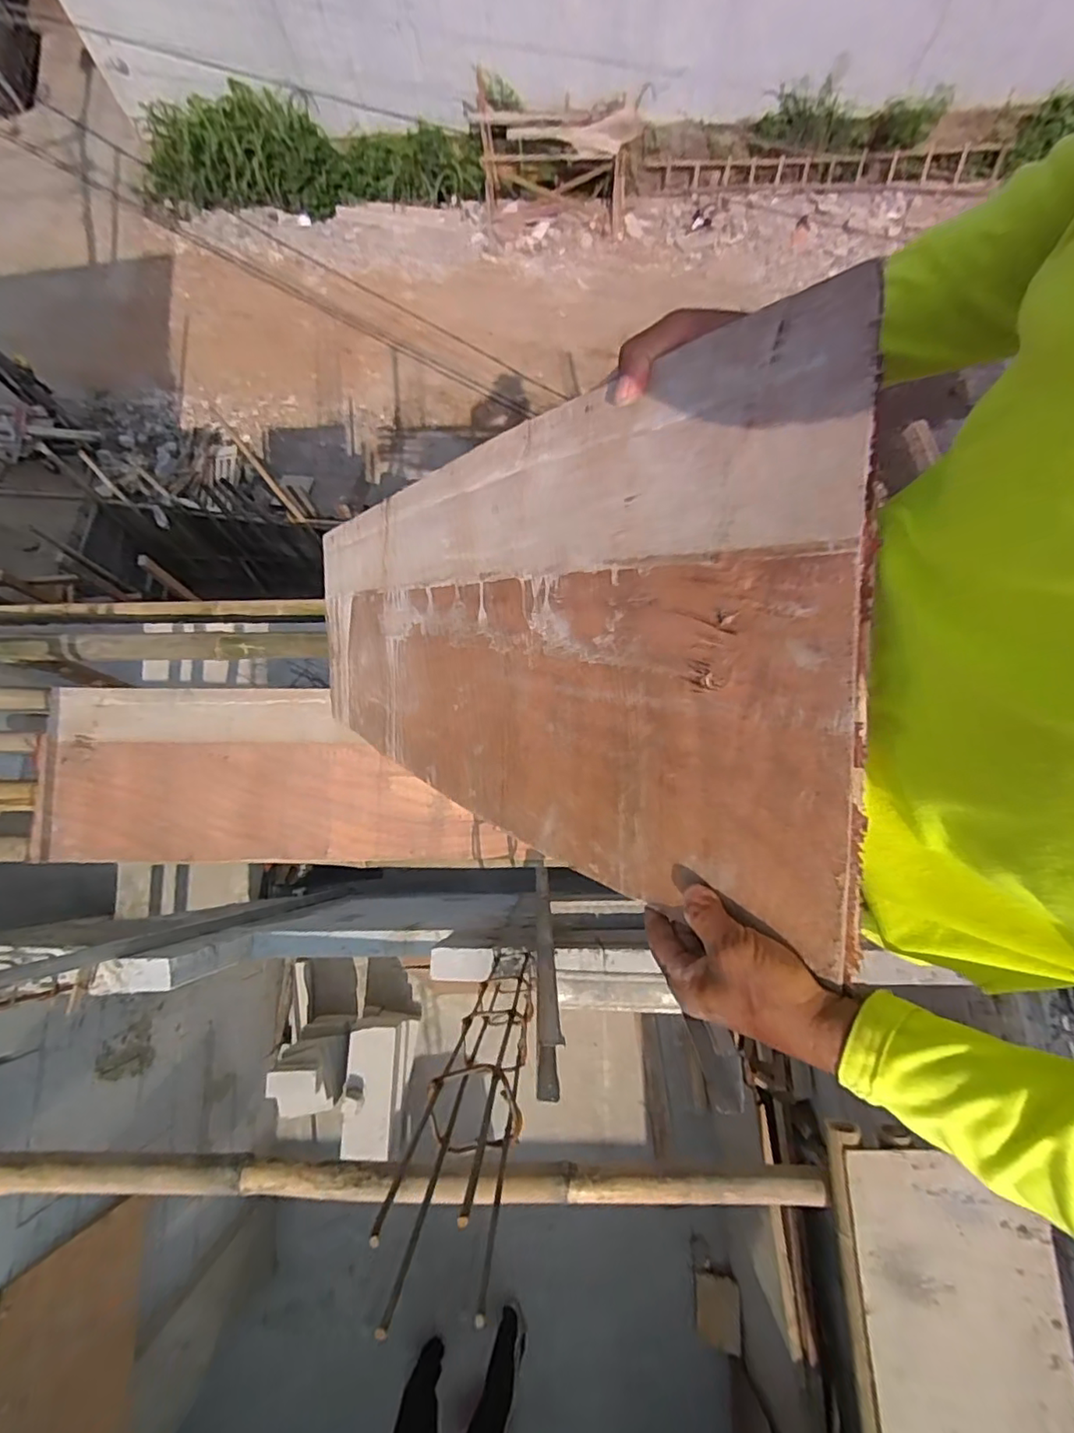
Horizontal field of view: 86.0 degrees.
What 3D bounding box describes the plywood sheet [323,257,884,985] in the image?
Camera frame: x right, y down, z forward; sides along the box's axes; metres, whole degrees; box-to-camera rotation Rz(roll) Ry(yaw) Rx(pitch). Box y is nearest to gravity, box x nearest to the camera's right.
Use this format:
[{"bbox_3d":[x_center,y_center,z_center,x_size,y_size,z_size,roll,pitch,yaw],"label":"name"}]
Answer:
[{"bbox_3d":[-0.095,-0.088,0.665,0.024,0.935,0.369,-9,103,-34],"label":"plywood sheet"}]

